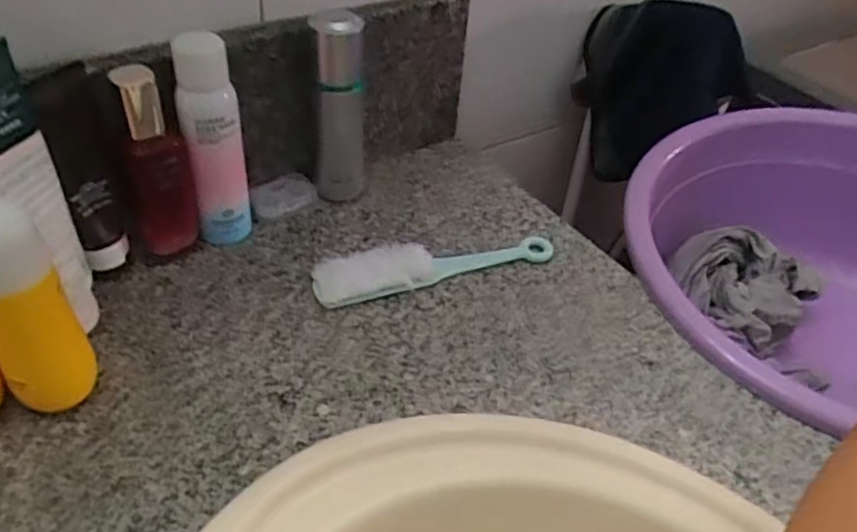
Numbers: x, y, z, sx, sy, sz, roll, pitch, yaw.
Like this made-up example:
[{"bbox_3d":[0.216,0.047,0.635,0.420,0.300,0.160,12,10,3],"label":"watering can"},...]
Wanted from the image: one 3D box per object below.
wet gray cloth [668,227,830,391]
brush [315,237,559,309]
[{"bbox_3d":[0.337,0.030,0.721,0.157,0.067,0.154,14,42,7],"label":"wet gray cloth"},{"bbox_3d":[0.008,-0.003,0.560,0.205,0.021,0.039,-10,45,-18],"label":"brush"}]

